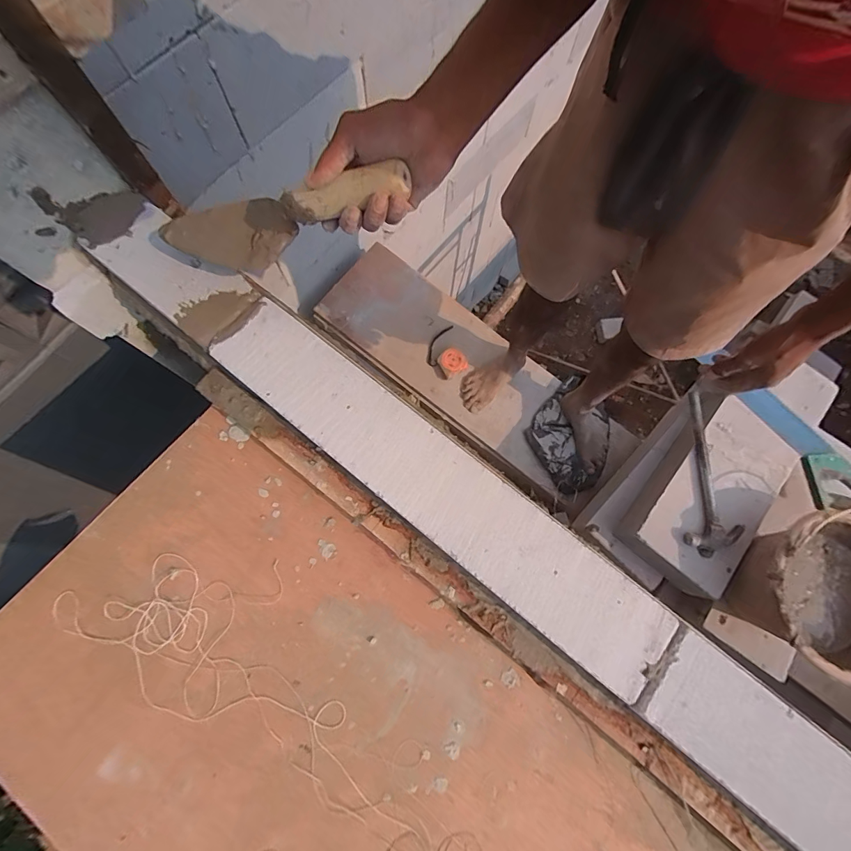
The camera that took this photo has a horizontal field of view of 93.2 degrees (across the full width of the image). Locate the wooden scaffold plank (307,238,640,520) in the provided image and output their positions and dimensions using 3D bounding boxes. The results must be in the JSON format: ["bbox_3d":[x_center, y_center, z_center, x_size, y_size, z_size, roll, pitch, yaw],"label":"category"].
[{"bbox_3d":[0.137,-0.162,1.193,0.977,0.053,0.332,41,81,5],"label":"wooden scaffold plank"}]

